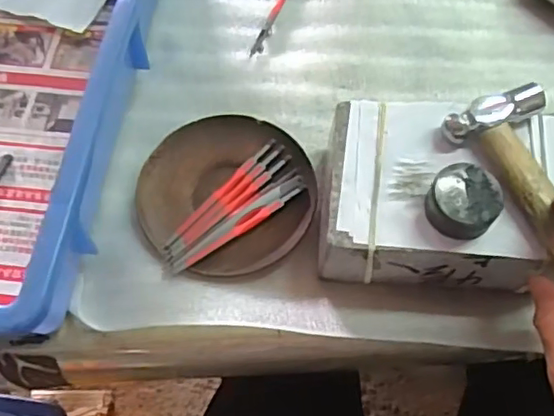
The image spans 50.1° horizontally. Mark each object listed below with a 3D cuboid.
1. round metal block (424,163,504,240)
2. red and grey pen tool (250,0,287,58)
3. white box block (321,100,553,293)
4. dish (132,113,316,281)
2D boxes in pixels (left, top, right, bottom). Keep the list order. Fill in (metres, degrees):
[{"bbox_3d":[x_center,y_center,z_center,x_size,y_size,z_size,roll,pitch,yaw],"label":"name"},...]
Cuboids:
[{"bbox_3d":[0.100,-0.002,0.322,0.037,0.020,0.038,0,63,0],"label":"round metal block"},{"bbox_3d":[0.000,-0.158,0.470,0.008,0.006,0.104,18,65,9],"label":"red and grey pen tool"},{"bbox_3d":[0.104,-0.002,0.364,0.146,0.060,0.107,5,64,2],"label":"white box block"},{"bbox_3d":[-0.034,-0.011,0.392,0.111,0.012,0.114,0,63,0],"label":"dish"}]

